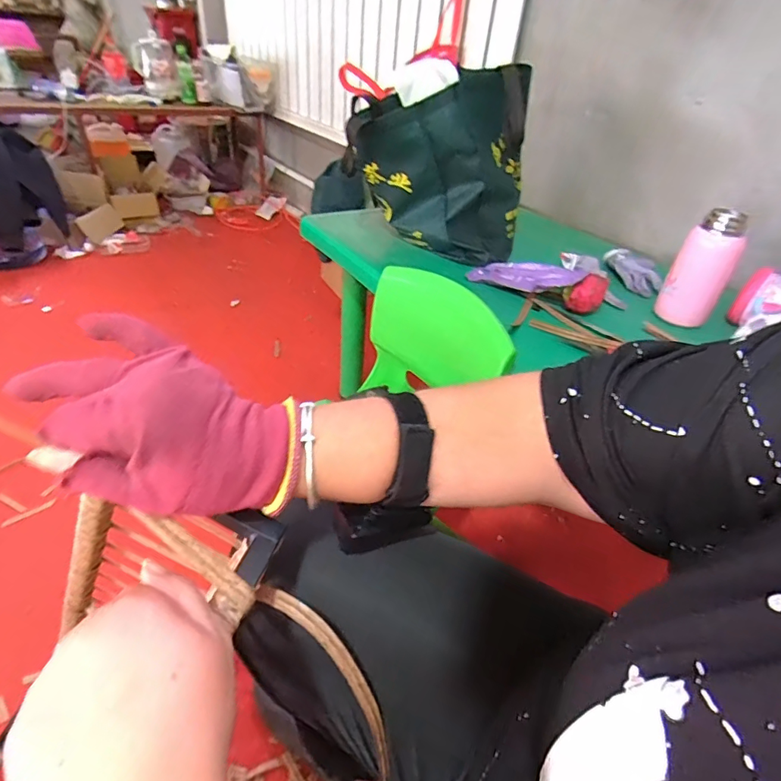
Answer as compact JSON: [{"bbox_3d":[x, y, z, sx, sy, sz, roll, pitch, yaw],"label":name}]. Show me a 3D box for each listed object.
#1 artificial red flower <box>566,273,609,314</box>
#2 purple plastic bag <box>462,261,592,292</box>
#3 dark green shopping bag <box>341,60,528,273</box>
[{"bbox_3d":[0.299,-0.147,0.708,0.054,0.051,0.039,19,40,15],"label":"artificial red flower"},{"bbox_3d":[0.218,-0.186,0.758,0.047,0.035,0.197,-31,33,-35],"label":"purple plastic bag"},{"bbox_3d":[0.086,-0.394,0.815,0.300,0.268,0.141,18,40,14],"label":"dark green shopping bag"}]

